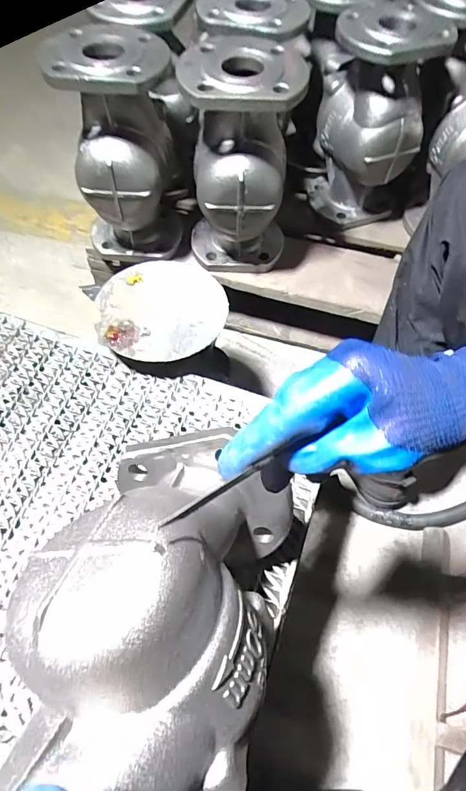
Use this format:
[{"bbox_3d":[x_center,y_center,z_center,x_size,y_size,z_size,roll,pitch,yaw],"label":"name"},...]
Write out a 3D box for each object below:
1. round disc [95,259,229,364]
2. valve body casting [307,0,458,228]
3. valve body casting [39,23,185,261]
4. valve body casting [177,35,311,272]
[{"bbox_3d":[-0.091,-0.112,0.545,0.163,0.017,0.157,1,59,-1],"label":"round disc"},{"bbox_3d":[0.205,-0.416,0.687,0.181,0.287,0.199,15,60,7],"label":"valve body casting"},{"bbox_3d":[-0.158,-0.354,0.627,0.147,0.305,0.186,-7,60,-5],"label":"valve body casting"},{"bbox_3d":[0.010,-0.325,0.630,0.155,0.284,0.143,5,59,2],"label":"valve body casting"}]

